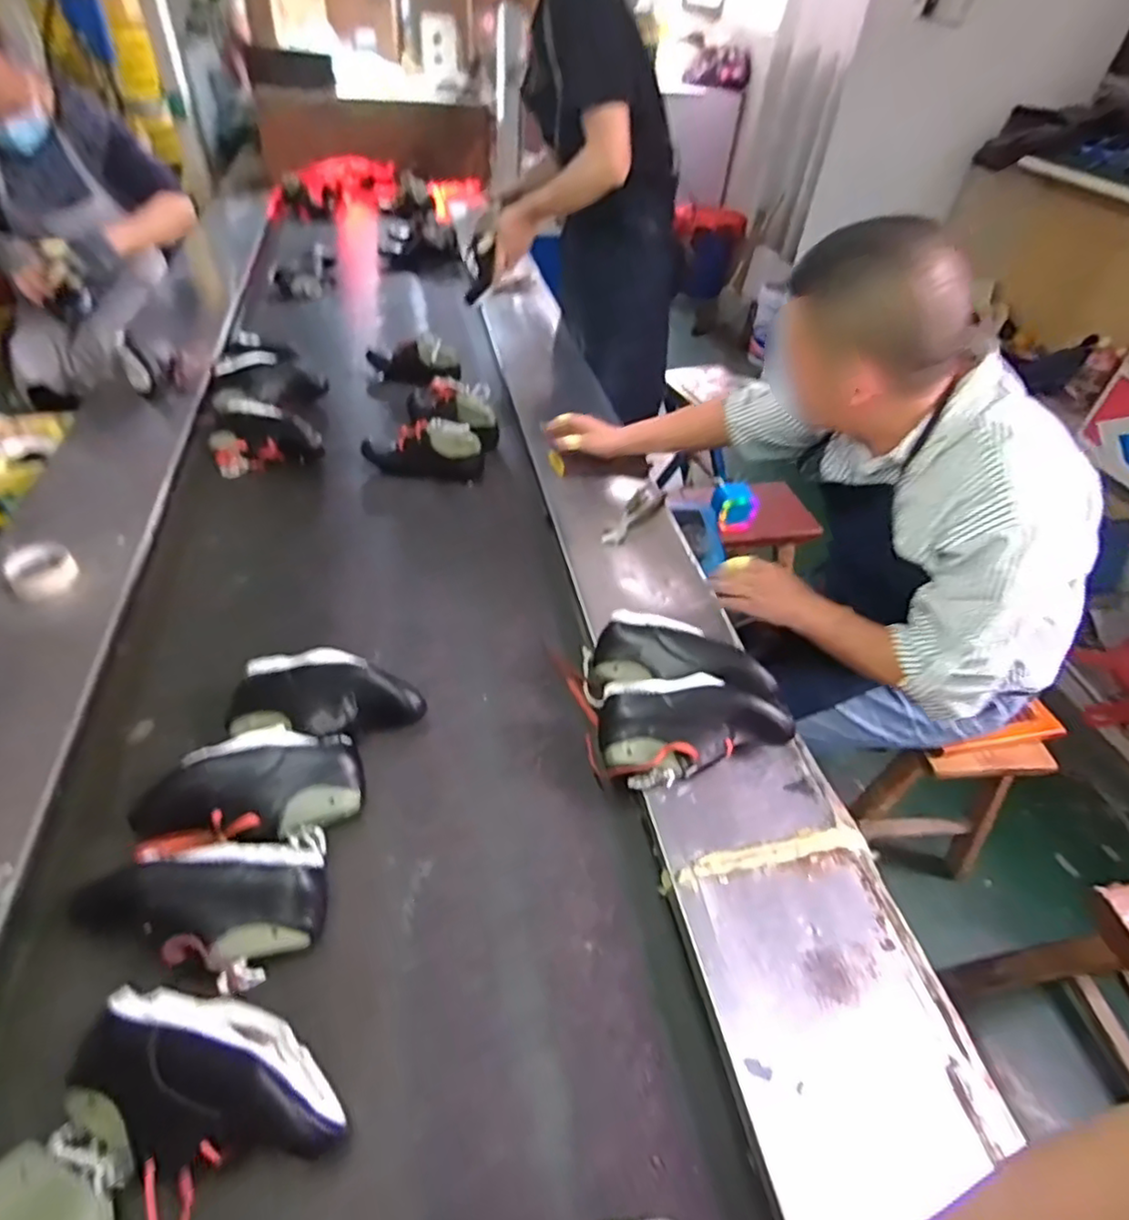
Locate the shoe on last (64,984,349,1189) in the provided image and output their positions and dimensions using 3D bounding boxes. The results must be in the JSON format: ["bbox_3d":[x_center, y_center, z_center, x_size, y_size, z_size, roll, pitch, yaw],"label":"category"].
[{"bbox_3d":[-0.309,0.419,0.568,0.234,0.089,0.122,7,53,4],"label":"shoe on last"}]

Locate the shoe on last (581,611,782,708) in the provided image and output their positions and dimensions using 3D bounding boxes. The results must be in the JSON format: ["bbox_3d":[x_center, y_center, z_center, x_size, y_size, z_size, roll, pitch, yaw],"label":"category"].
[{"bbox_3d":[0.159,0.079,0.893,0.258,0.114,0.121,4,53,2],"label":"shoe on last"}]

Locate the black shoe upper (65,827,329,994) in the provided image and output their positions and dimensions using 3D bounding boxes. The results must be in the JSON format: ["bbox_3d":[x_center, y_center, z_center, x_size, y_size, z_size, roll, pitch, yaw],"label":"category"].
[{"bbox_3d":[-0.369,0.298,0.658,0.219,0.086,0.150,-3,53,-4],"label":"black shoe upper"}]

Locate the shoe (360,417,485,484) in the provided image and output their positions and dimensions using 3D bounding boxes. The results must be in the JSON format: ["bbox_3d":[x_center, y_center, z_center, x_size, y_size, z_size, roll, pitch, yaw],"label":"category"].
[{"bbox_3d":[-0.283,-0.312,1.265,0.244,0.093,0.089,4,53,2],"label":"shoe"}]

